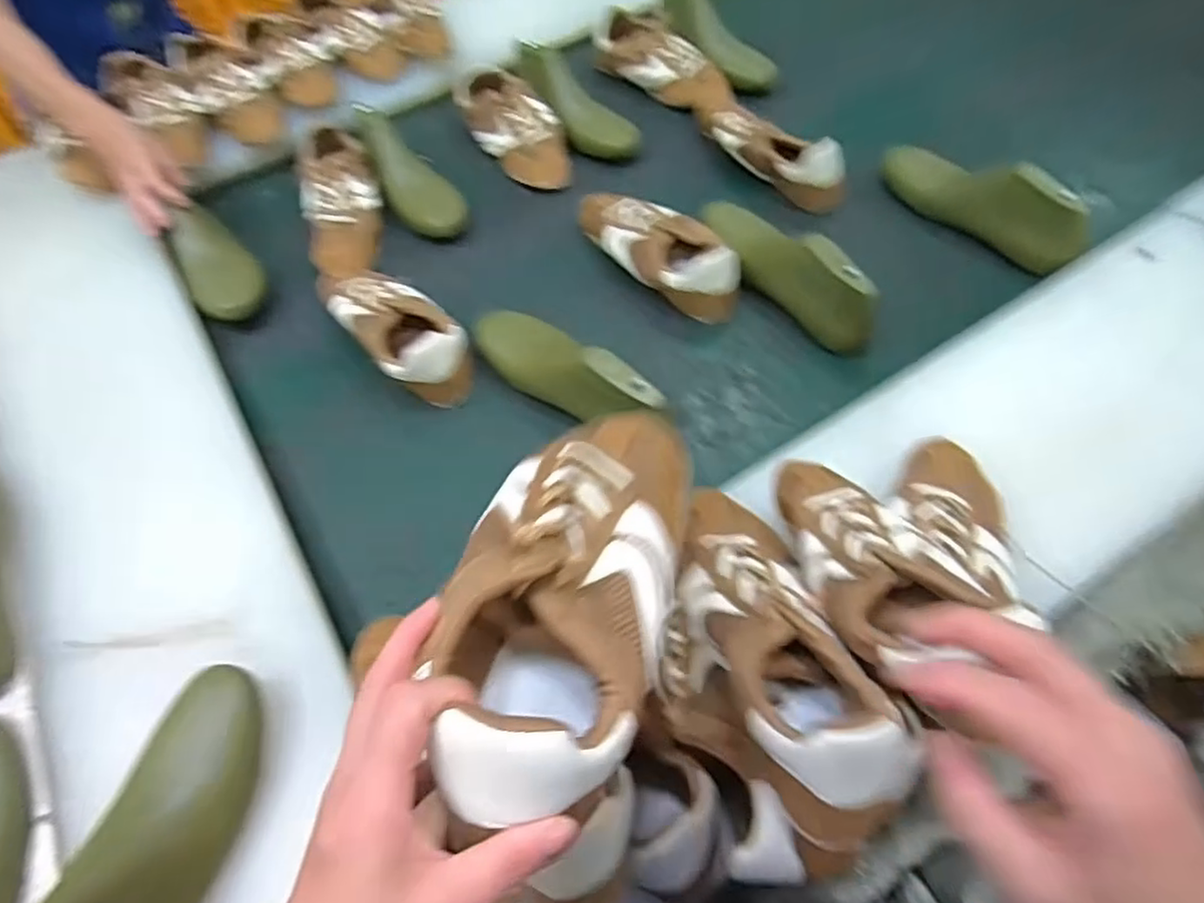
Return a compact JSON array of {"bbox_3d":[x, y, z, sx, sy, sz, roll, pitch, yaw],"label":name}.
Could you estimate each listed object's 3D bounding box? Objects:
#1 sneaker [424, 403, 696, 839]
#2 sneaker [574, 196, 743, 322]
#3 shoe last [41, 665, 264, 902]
[{"bbox_3d":[-0.011,0.064,0.350,0.095,0.079,0.250,11,38,12],"label":"sneaker"},{"bbox_3d":[0.055,-0.249,0.843,0.085,0.080,0.259,-39,62,-18],"label":"sneaker"},{"bbox_3d":[-0.307,0.275,0.464,0.068,0.083,0.264,4,45,8],"label":"shoe last"}]

